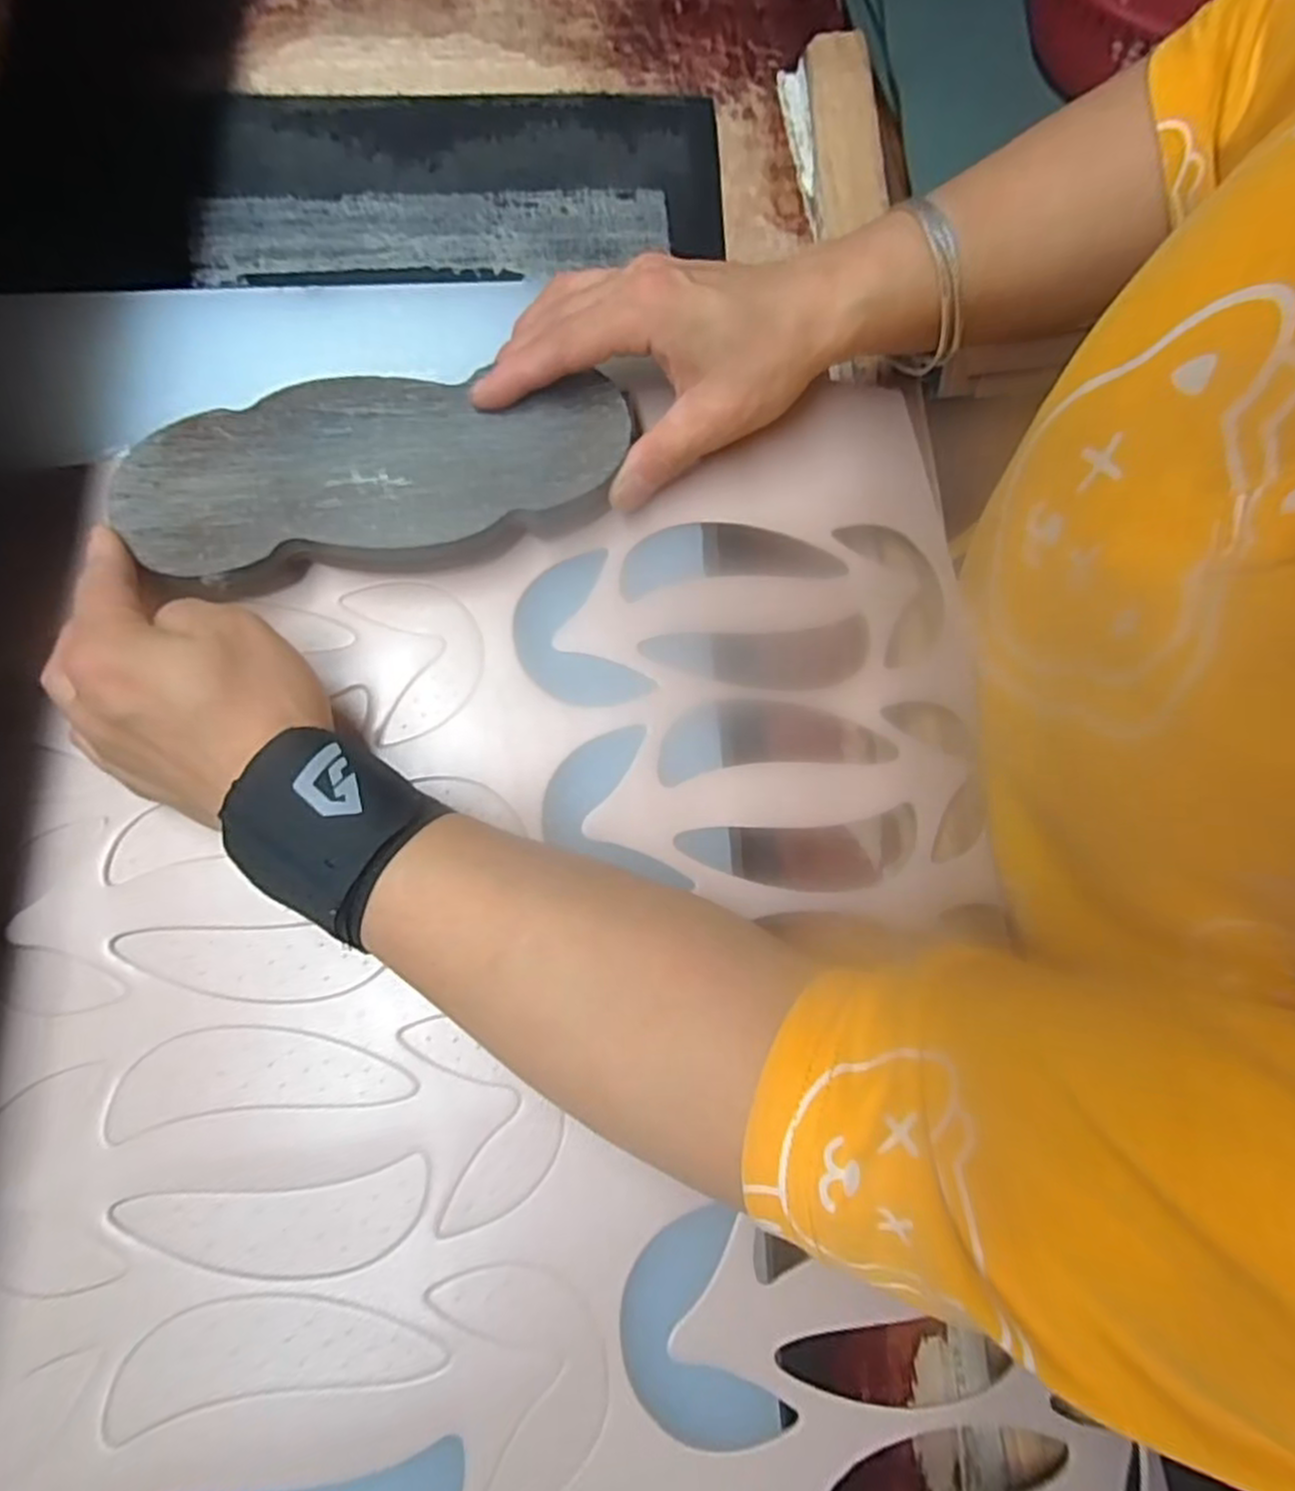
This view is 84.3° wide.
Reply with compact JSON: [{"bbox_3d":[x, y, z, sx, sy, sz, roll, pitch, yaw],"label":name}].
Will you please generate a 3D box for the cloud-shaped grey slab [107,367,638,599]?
[{"bbox_3d":[-0.102,-0.105,0.284,0.189,0.028,0.080,-10,72,-6],"label":"cloud-shaped grey slab"}]

